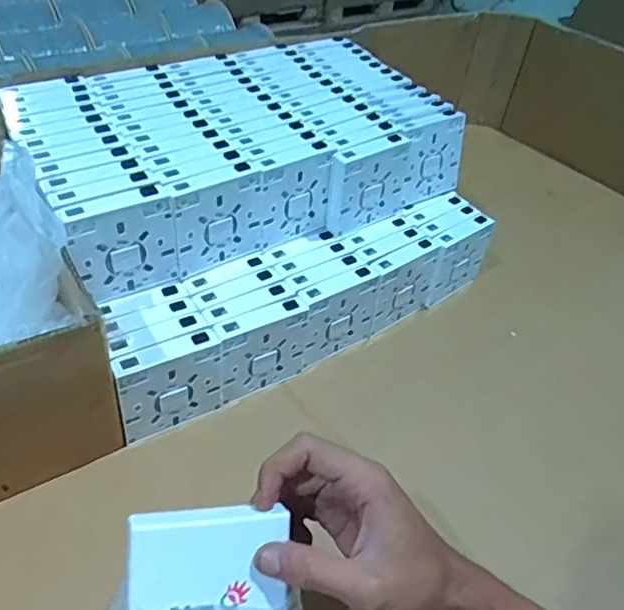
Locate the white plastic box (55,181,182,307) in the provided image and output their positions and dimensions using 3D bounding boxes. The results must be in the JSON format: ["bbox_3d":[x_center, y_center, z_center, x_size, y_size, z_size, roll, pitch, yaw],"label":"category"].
[{"bbox_3d":[-0.154,-0.048,0.480,0.083,0.087,0.020,-27,49,-27],"label":"white plastic box"}]

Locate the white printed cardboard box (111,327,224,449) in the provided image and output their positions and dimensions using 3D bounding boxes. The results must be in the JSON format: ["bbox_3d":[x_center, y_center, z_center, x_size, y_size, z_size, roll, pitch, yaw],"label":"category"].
[{"bbox_3d":[-0.116,0.067,0.485,0.087,0.083,0.018,-23,48,-24],"label":"white printed cardboard box"}]

